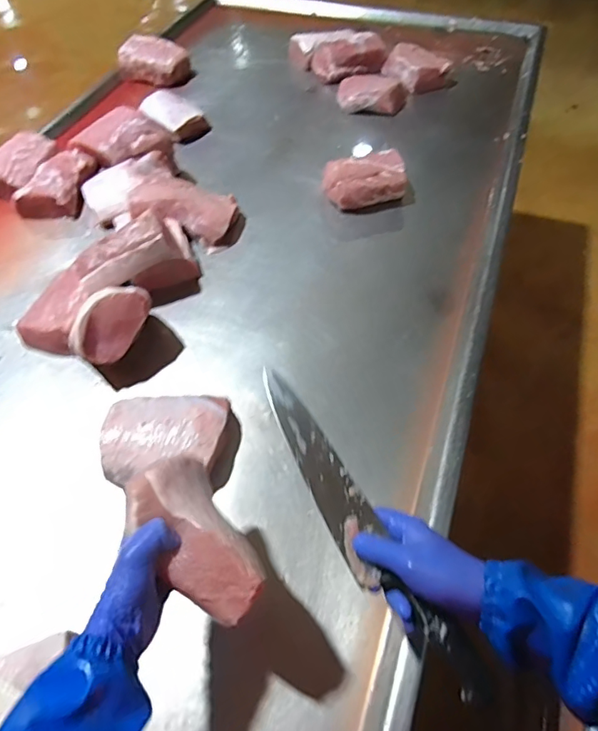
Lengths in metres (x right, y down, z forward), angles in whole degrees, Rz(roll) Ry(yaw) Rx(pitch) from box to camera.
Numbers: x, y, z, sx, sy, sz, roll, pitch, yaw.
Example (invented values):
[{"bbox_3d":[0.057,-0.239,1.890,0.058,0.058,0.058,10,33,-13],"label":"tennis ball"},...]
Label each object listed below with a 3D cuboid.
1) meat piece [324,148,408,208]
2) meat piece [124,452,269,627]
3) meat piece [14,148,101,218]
[{"bbox_3d":[0.138,-0.381,1.003,0.158,0.080,0.098,-13,55,-7],"label":"meat piece"},{"bbox_3d":[-0.100,0.165,0.459,0.080,0.064,0.160,-31,65,-18],"label":"meat piece"},{"bbox_3d":[-0.518,-0.397,1.042,0.129,0.073,0.181,6,55,6],"label":"meat piece"}]

